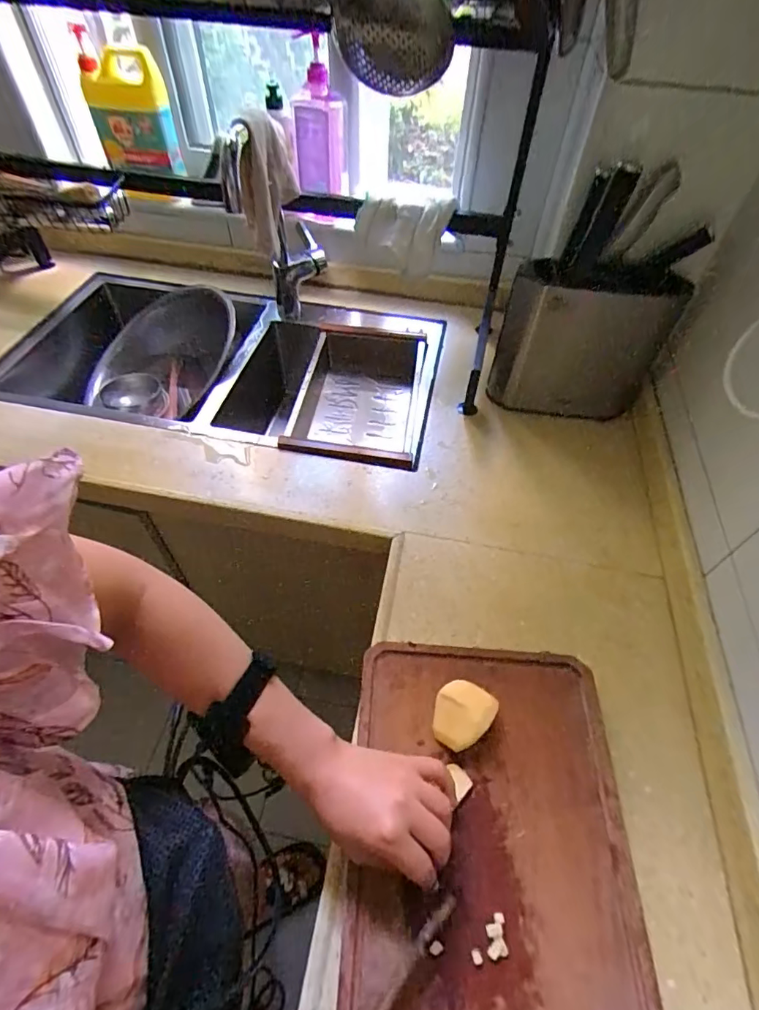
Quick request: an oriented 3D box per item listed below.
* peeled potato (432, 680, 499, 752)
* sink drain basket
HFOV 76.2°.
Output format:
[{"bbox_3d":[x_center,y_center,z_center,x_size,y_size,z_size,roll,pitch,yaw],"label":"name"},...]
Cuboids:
[{"bbox_3d":[0.078,0.201,0.464,0.052,0.030,0.062,32,58,21],"label":"peeled potato"},{"bbox_3d":[-0.035,-0.181,0.843,0.201,0.088,0.338,8,52,4],"label":"sink drain basket"}]

